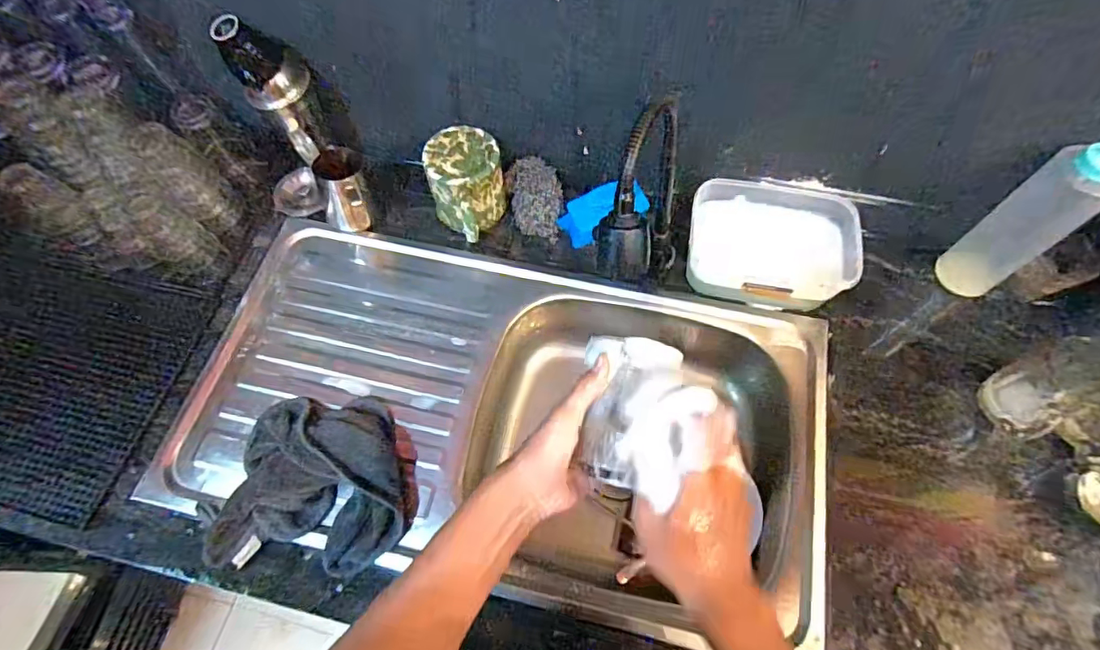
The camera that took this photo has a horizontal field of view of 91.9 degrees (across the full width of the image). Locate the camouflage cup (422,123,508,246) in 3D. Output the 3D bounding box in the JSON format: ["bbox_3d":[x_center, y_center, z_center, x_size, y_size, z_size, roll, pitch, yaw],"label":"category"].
[{"bbox_3d":[-0.111,-0.186,0.720,0.101,0.093,0.131,-13,64,-7],"label":"camouflage cup"}]

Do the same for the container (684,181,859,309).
[{"bbox_3d":[0.269,-0.099,0.675,0.187,0.065,0.159,8,65,5],"label":"container"}]

